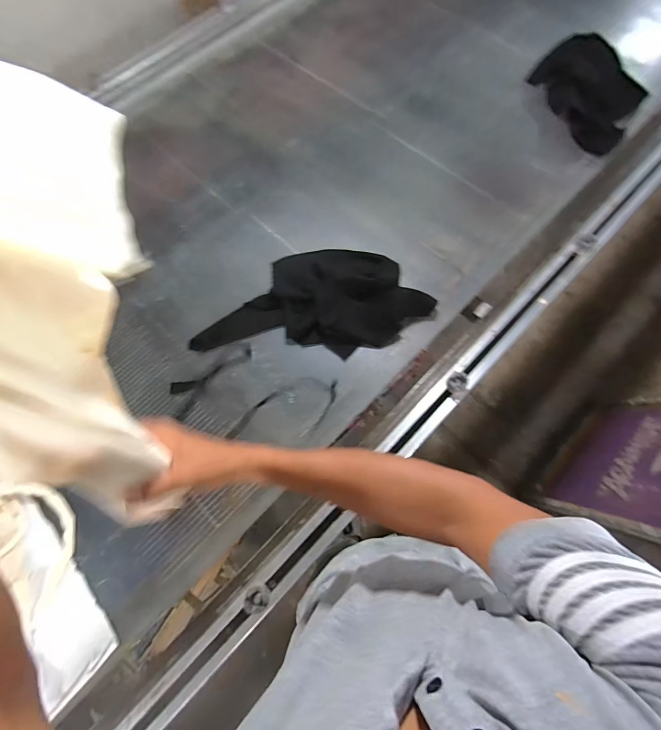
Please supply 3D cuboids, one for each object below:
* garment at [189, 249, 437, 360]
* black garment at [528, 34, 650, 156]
[{"bbox_3d":[-0.038,-0.133,0.789,0.485,0.046,0.213,-6,71,-2],"label":"garment"},{"bbox_3d":[0.701,-0.724,0.969,0.287,0.069,0.348,-24,70,-7],"label":"black garment"}]

